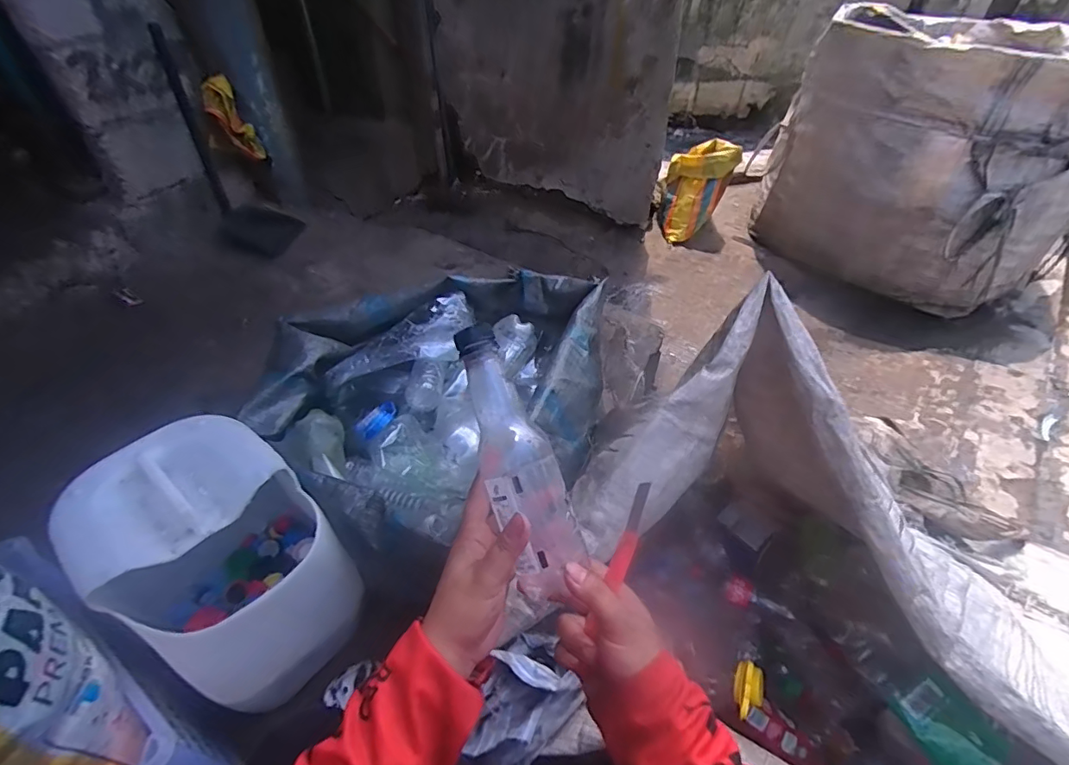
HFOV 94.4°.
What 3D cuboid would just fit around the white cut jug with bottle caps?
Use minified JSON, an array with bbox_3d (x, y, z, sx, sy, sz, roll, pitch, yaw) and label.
[{"bbox_3d":[-0.410,0.242,0.677,0.244,0.321,0.224,28,51,25],"label":"white cut jug with bottle caps"}]

